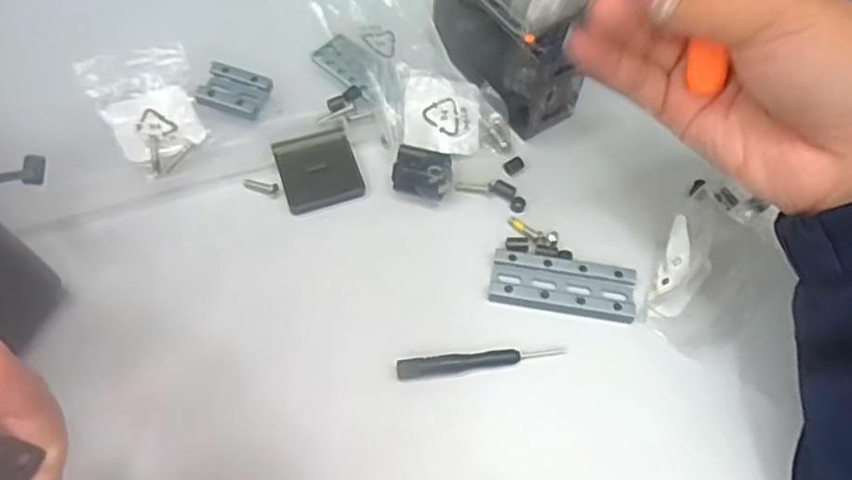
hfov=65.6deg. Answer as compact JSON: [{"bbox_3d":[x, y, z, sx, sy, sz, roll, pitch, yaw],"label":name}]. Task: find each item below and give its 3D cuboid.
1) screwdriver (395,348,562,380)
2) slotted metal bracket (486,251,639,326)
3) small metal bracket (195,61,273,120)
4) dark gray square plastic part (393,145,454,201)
[{"bbox_3d":[0.024,0.051,0.280,0.071,0.006,0.008,-7,60,-6],"label":"screwdriver"},{"bbox_3d":[0.062,0.020,0.297,0.064,0.006,0.026,9,59,4],"label":"slotted metal bracket"},{"bbox_3d":[-0.099,-0.077,0.340,0.032,0.006,0.027,16,60,8],"label":"small metal bracket"},{"bbox_3d":[-0.001,-0.031,0.318,0.027,0.018,0.018,19,61,10],"label":"dark gray square plastic part"}]

